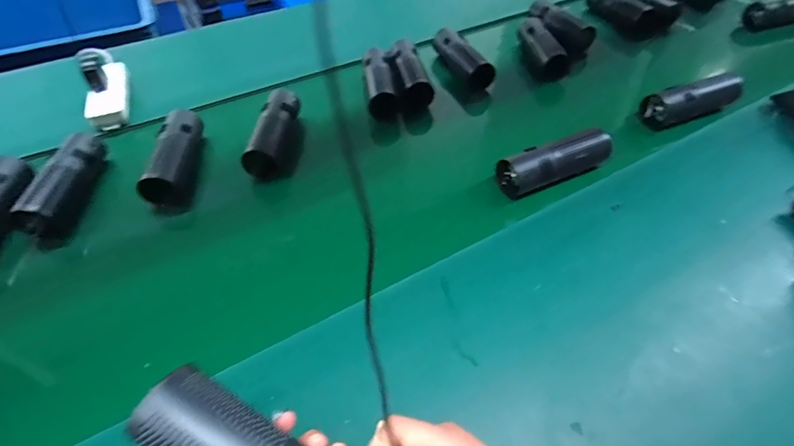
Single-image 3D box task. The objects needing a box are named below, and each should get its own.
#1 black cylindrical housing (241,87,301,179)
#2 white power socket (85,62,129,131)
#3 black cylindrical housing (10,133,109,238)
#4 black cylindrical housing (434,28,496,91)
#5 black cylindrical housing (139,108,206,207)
[{"bbox_3d":[-0.193,-0.149,0.665,0.050,0.043,0.174,5,50,3],"label":"black cylindrical housing"},{"bbox_3d":[-0.523,-0.238,0.761,0.056,0.027,0.199,-16,52,-15],"label":"white power socket"},{"bbox_3d":[-0.478,-0.060,0.598,0.057,0.060,0.177,-2,50,-3],"label":"black cylindrical housing"},{"bbox_3d":[0.127,-0.326,0.836,0.062,0.046,0.179,-15,51,-14],"label":"black cylindrical housing"},{"bbox_3d":[-0.335,-0.103,0.634,0.055,0.052,0.169,-4,50,-5],"label":"black cylindrical housing"}]

